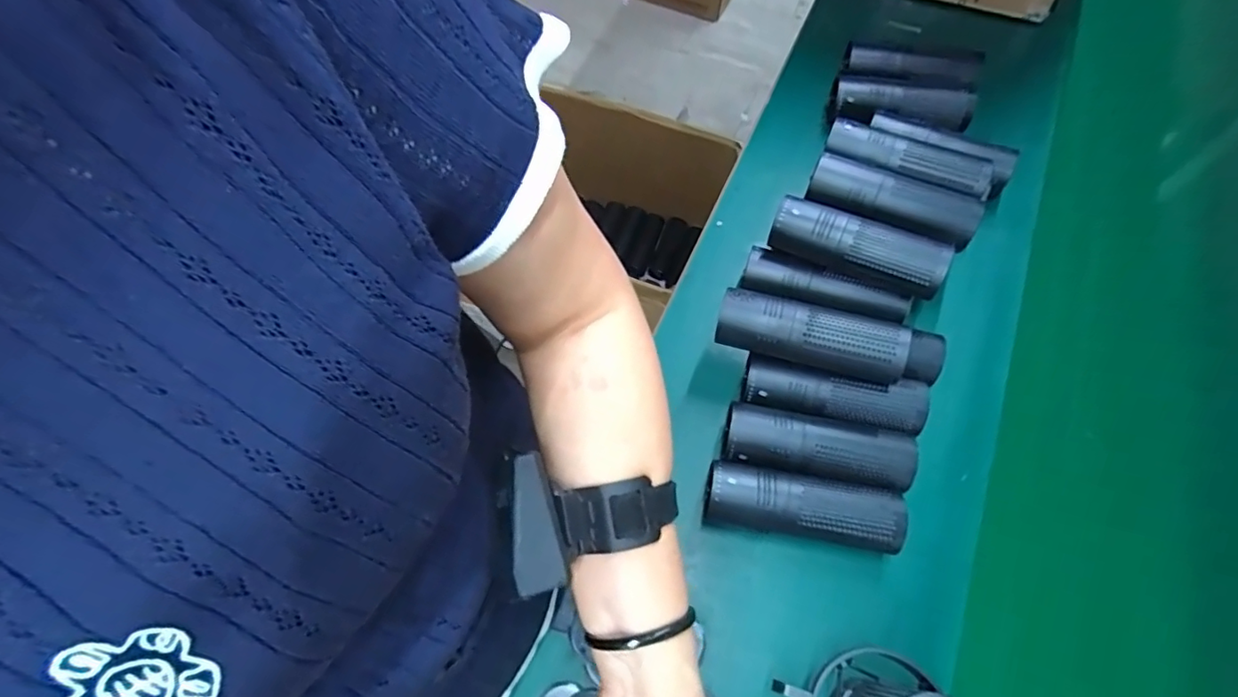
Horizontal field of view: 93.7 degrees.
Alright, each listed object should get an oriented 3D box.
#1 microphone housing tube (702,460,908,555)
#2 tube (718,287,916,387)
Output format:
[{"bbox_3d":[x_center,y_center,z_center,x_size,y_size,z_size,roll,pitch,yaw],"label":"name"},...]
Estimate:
[{"bbox_3d":[0.159,0.141,0.512,0.165,0.062,0.055,8,64,7],"label":"microphone housing tube"},{"bbox_3d":[0.173,-0.009,0.533,0.163,0.056,0.047,17,66,11],"label":"tube"}]

